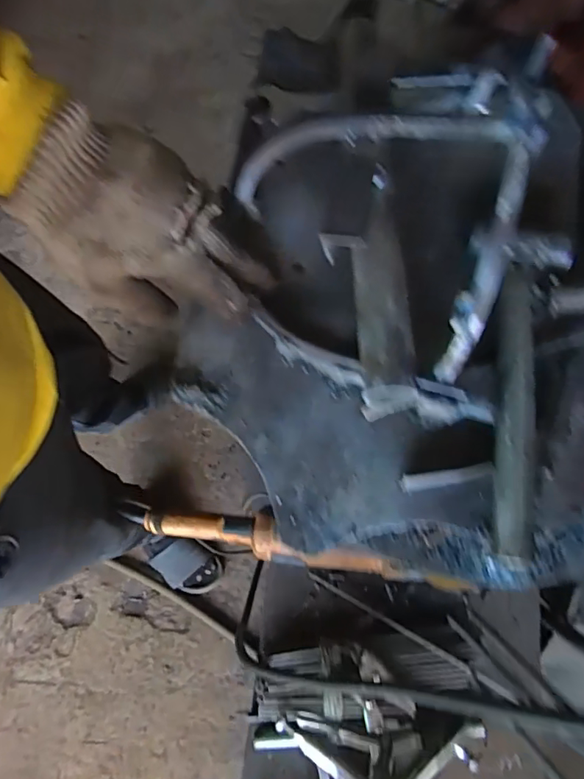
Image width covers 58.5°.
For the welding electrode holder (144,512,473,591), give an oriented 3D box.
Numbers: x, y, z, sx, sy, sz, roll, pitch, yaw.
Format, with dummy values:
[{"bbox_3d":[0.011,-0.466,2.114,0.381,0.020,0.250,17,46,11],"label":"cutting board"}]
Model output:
[{"bbox_3d":[0.012,0.181,0.599,0.364,0.034,0.047,12,74,5],"label":"welding electrode holder"}]

